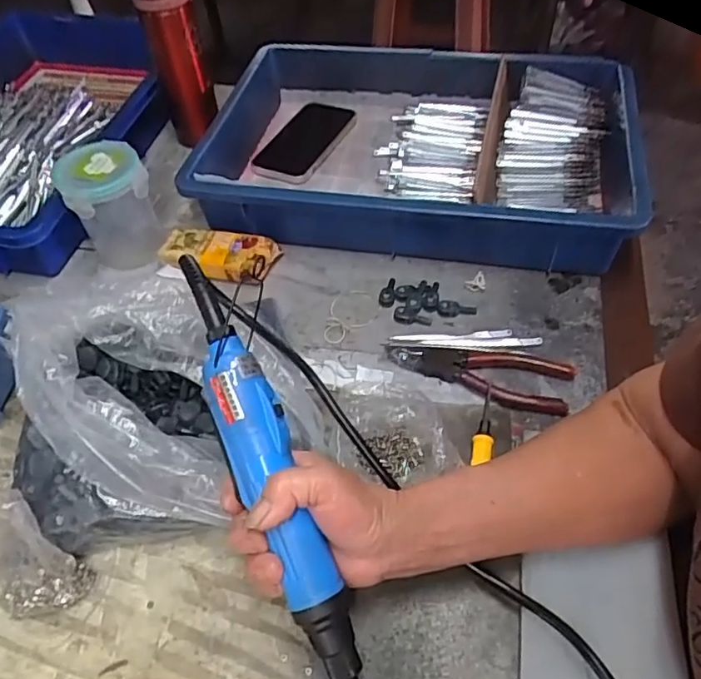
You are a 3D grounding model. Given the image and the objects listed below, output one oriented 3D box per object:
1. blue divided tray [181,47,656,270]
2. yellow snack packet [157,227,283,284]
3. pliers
[{"bbox_3d":[0.069,-0.200,0.617,0.416,0.098,0.266,10,53,10],"label":"blue divided tray"},{"bbox_3d":[-0.131,-0.085,0.574,0.111,0.028,0.049,7,53,9],"label":"yellow snack packet"},{"bbox_3d":[0.104,0.028,0.479,0.150,0.012,0.050,11,53,11],"label":"pliers"}]

